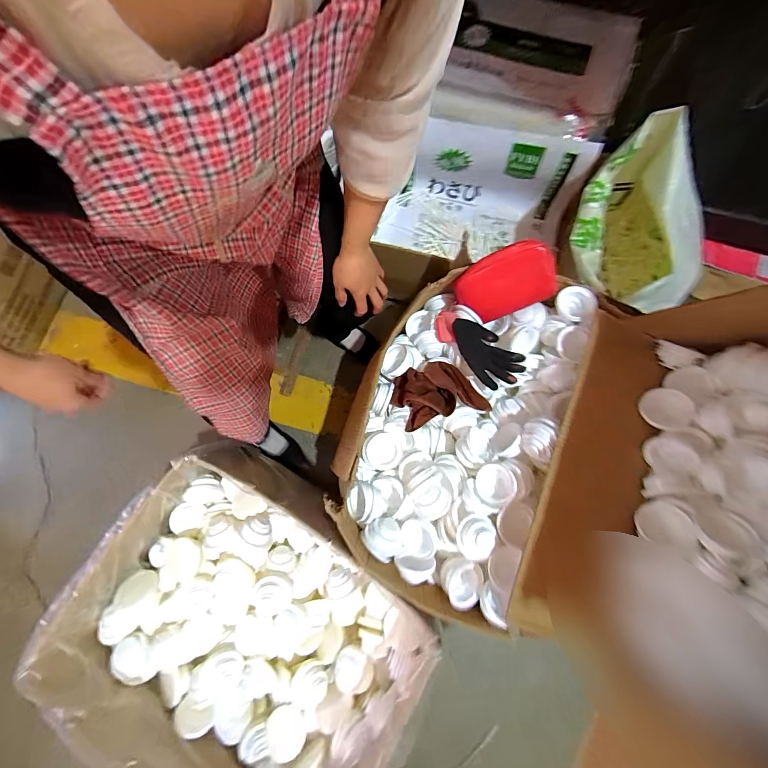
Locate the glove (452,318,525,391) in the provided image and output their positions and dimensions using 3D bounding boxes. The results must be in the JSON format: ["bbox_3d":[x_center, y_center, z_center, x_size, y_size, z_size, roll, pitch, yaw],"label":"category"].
[{"bbox_3d":[0.202,-0.068,0.712,0.087,0.024,0.158,-36,79,-7],"label":"glove"}]

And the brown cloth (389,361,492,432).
[{"bbox_3d":[0.110,0.010,0.701,0.189,0.088,0.122,-17,77,-3],"label":"brown cloth"}]

